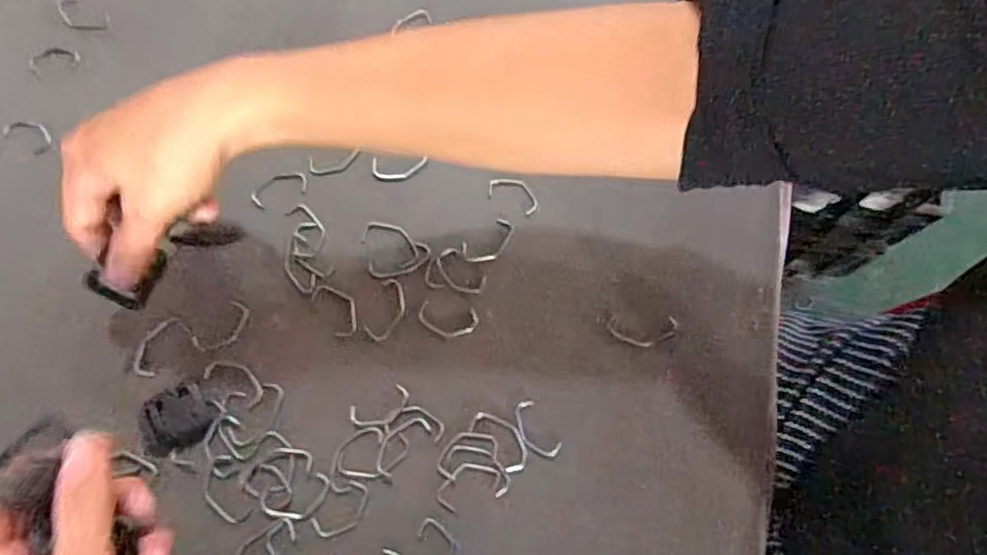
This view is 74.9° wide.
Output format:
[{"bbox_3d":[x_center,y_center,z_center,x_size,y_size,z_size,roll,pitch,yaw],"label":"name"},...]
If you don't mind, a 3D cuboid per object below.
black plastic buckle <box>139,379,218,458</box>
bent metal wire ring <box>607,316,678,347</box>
[{"bbox_3d":[-0.173,0.076,0.349,0.039,0.004,0.032,-26,74,-10],"label":"black plastic buckle"},{"bbox_3d":[0.088,0.031,0.377,0.041,0.004,0.018,1,71,-2],"label":"bent metal wire ring"}]

